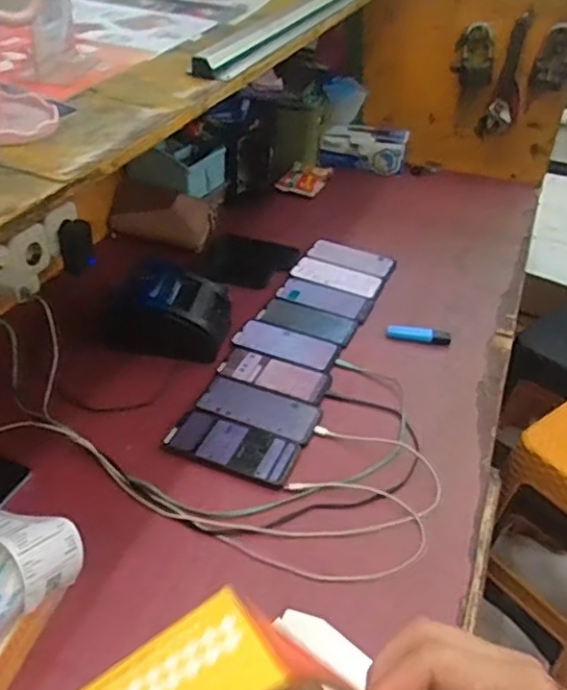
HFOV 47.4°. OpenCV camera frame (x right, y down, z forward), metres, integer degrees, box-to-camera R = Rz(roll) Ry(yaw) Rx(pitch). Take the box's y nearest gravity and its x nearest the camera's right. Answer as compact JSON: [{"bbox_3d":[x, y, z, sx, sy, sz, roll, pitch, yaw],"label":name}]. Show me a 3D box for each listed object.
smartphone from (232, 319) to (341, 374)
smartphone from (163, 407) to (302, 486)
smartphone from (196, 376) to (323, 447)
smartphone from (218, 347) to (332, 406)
[{"bbox_3d":[0.006,-0.001,1.027,0.165,0.007,0.073,20,41,21],"label":"smartphone"},{"bbox_3d":[-0.066,0.132,0.846,0.165,0.012,0.073,16,40,17],"label":"smartphone"},{"bbox_3d":[-0.035,0.087,0.895,0.167,0.008,0.078,18,40,19],"label":"smartphone"},{"bbox_3d":[-0.014,0.043,0.965,0.165,0.004,0.069,18,40,19],"label":"smartphone"}]

